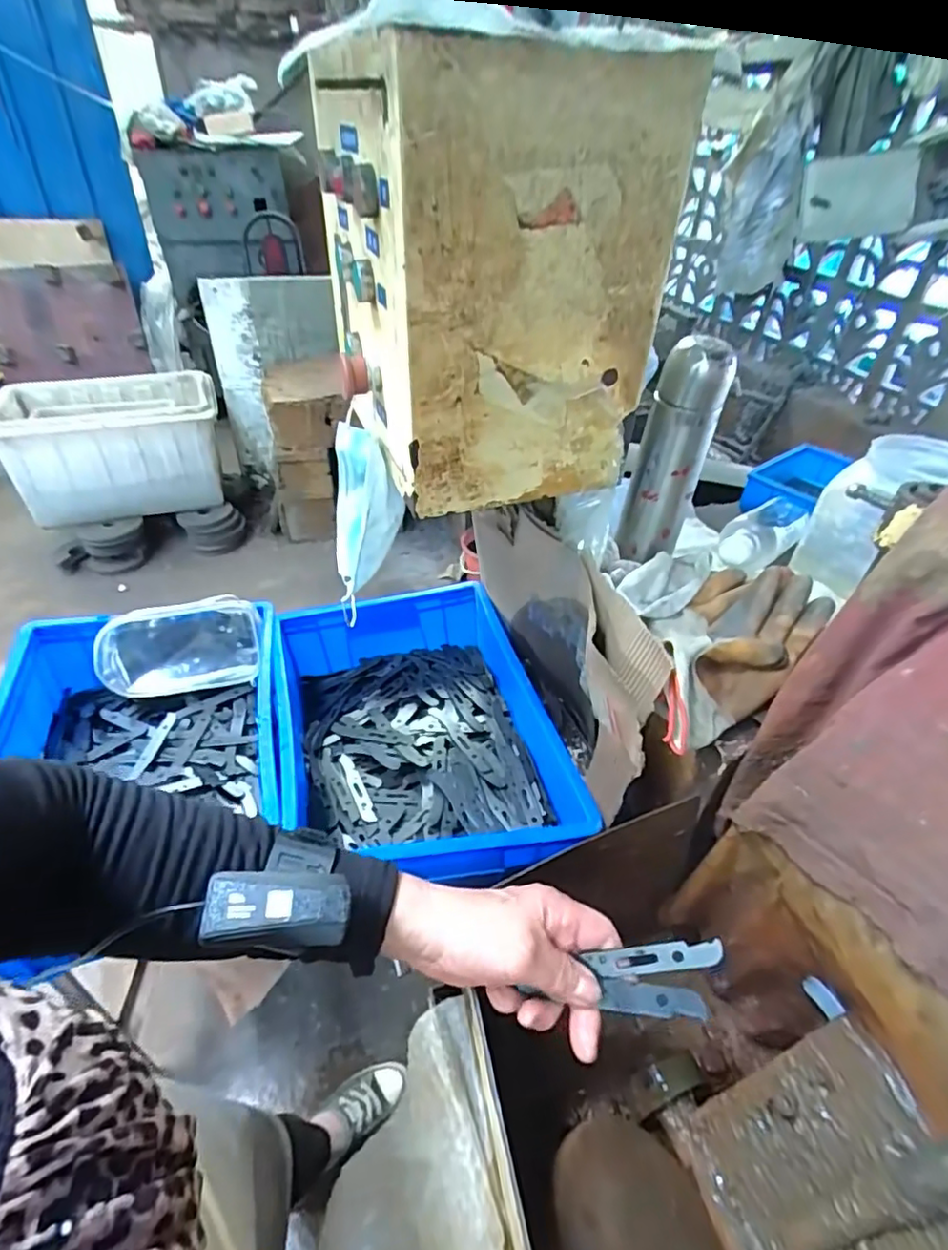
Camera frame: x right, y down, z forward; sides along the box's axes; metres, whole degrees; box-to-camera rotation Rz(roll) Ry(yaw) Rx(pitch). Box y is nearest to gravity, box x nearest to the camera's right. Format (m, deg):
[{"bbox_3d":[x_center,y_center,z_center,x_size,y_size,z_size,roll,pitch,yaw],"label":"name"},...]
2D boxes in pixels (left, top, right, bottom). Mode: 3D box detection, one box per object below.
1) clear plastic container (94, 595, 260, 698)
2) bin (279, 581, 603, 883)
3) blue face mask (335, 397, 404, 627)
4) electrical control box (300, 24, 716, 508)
[{"bbox_3d":[-0.393,0.028,0.804,0.193,0.117,0.060,-10,12,-16],"label":"clear plastic container"},{"bbox_3d":[-0.073,0.128,0.728,0.289,0.119,0.412,-10,42,-15],"label":"bin"},{"bbox_3d":[-0.109,-0.107,0.594,0.067,0.165,0.106,-7,42,-11],"label":"blue face mask"},{"bbox_3d":[0.006,-0.276,0.494,0.213,0.272,0.210,-13,43,-18],"label":"electrical control box"}]

